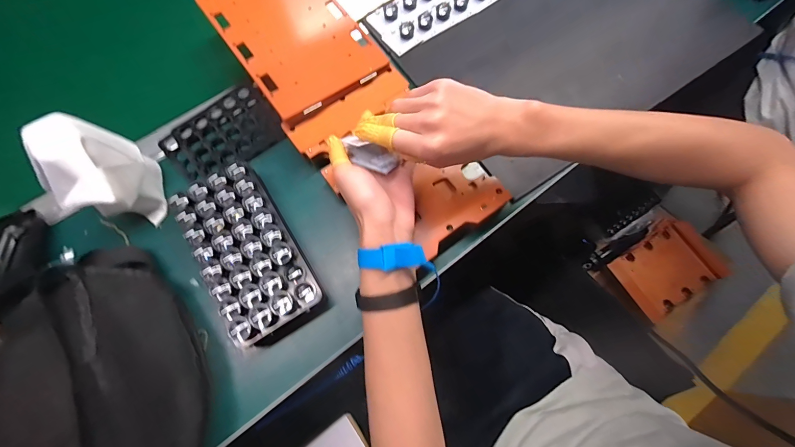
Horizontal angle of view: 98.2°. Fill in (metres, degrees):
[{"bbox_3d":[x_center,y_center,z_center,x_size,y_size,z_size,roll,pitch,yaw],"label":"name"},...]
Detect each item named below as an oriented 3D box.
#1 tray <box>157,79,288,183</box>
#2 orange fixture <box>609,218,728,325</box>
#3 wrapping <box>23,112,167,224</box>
[{"bbox_3d":[-0.234,-0.121,0.469,0.148,0.020,0.099,-40,76,-11],"label":"tray"},{"bbox_3d":[0.701,0.119,0.905,0.256,0.047,0.182,-31,75,-9],"label":"orange fixture"},{"bbox_3d":[-0.328,-0.055,0.387,0.064,0.118,0.098,-13,73,-4],"label":"wrapping"}]

